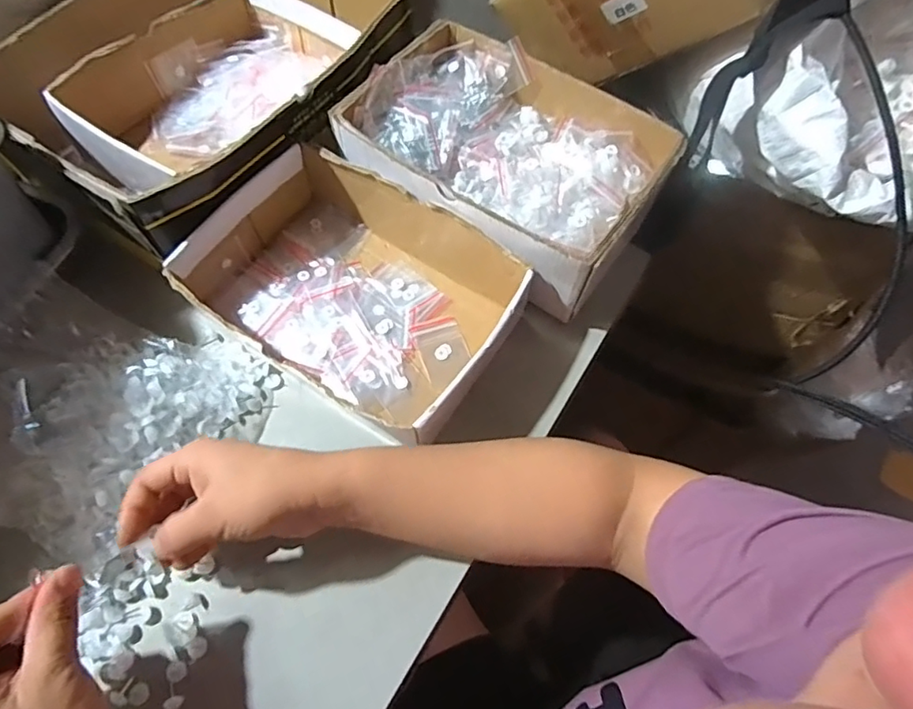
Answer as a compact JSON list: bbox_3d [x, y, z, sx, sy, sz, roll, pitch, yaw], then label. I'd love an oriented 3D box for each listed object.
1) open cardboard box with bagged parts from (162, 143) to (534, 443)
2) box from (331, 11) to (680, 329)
[{"bbox_3d":[-0.089,-0.059,0.463,0.264,0.067,0.173,29,66,11],"label":"open cardboard box with bagged parts"},{"bbox_3d":[0.044,-0.170,0.490,0.257,0.069,0.176,33,67,13],"label":"box"}]

